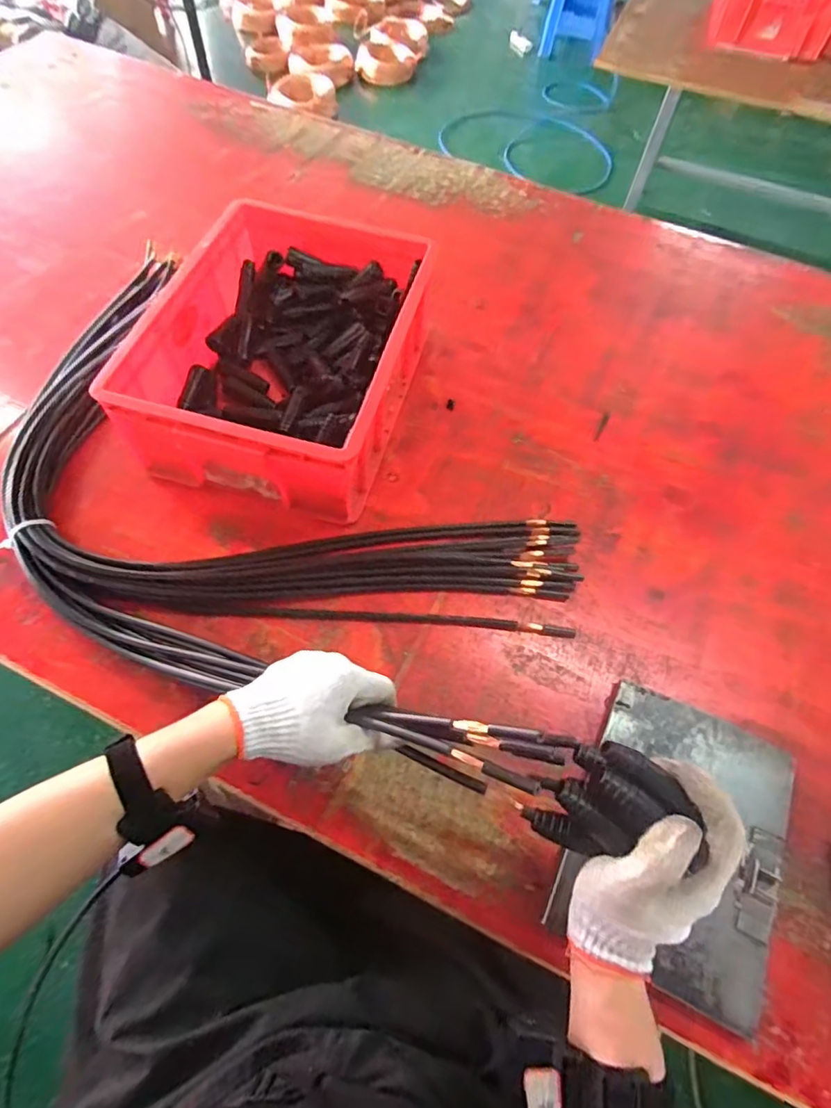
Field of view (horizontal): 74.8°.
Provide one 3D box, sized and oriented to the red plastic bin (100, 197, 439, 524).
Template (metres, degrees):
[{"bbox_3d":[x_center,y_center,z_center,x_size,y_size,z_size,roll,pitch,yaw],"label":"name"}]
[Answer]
[{"bbox_3d":[-0.161,-0.266,0.722,0.295,0.153,0.417,16,64,4],"label":"red plastic bin"}]

